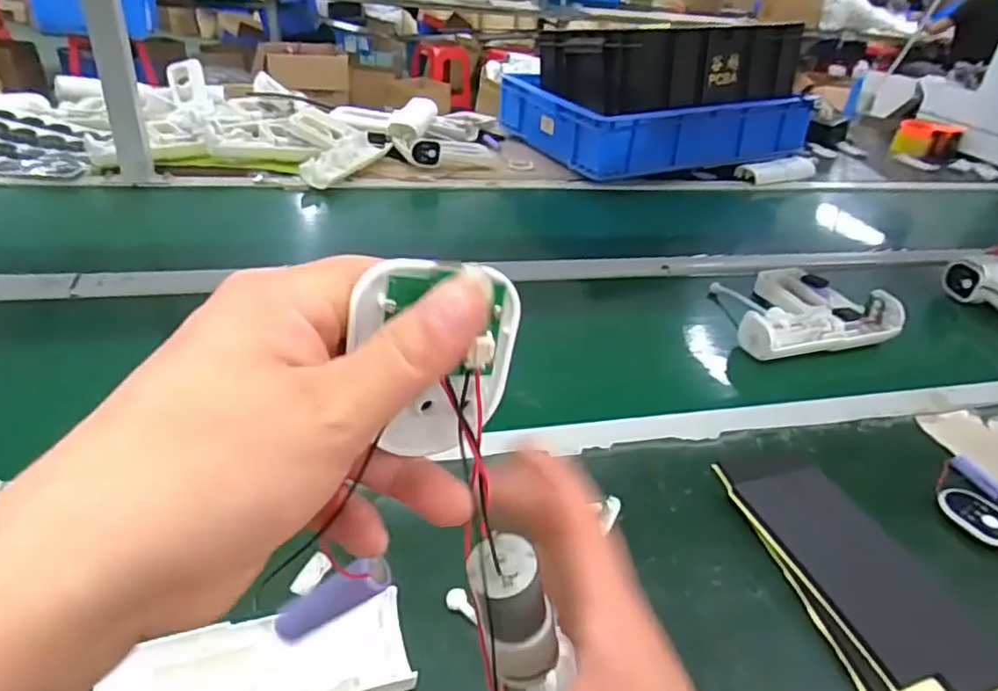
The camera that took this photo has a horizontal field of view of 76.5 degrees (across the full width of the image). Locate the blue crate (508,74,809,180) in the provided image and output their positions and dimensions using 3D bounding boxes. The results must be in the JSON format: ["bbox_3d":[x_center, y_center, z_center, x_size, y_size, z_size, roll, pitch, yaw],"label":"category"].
[{"bbox_3d":[0.333,-0.510,1.401,0.543,0.129,0.398,-12,37,-25],"label":"blue crate"}]

